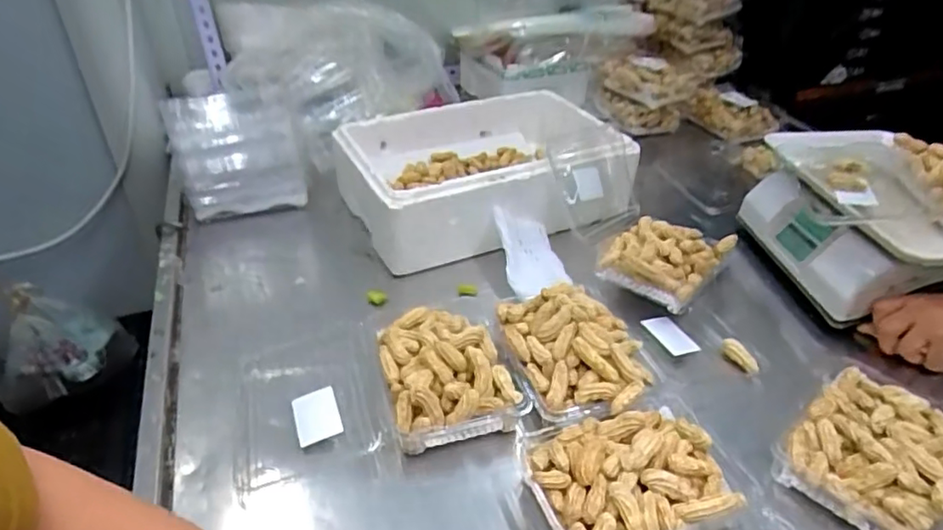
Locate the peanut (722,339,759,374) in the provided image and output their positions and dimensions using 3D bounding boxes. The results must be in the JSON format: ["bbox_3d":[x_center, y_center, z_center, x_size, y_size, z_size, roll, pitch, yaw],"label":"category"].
[{"bbox_3d":[0.282,0.095,0.621,0.017,0.015,0.044,-14,38,-19],"label":"peanut"}]

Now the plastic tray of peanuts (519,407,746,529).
[{"bbox_3d":[0.124,0.172,0.485,0.149,0.056,0.128,-14,38,-19],"label":"plastic tray of peanuts"}]

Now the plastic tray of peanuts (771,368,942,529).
[{"bbox_3d":[0.347,0.156,0.509,0.155,0.052,0.116,-28,44,-32],"label":"plastic tray of peanuts"}]

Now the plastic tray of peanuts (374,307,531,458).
[{"bbox_3d":[-0.025,0.099,0.579,0.116,0.057,0.151,-9,37,-12],"label":"plastic tray of peanuts"}]

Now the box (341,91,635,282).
[{"bbox_3d":[0.012,-0.147,0.846,0.376,0.123,0.283,-11,37,-14],"label":"box"}]

